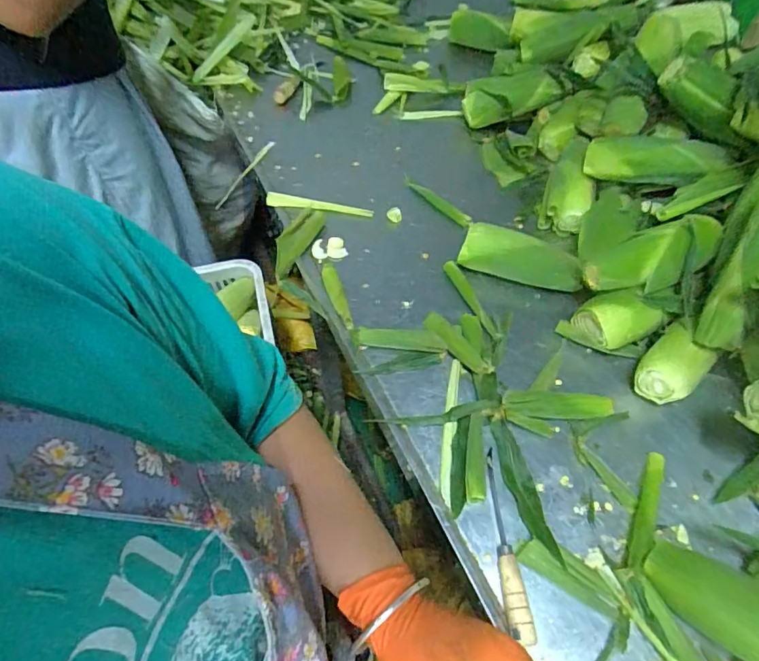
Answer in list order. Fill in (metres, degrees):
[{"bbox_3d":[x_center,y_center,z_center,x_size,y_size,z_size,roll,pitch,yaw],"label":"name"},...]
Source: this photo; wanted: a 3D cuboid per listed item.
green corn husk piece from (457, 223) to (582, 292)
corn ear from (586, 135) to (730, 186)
[{"bbox_3d":[0.217,-0.113,0.760,0.183,0.053,0.062,14,58,6],"label":"green corn husk piece"},{"bbox_3d":[0.423,-0.263,0.764,0.199,0.050,0.052,17,51,35],"label":"corn ear"}]

